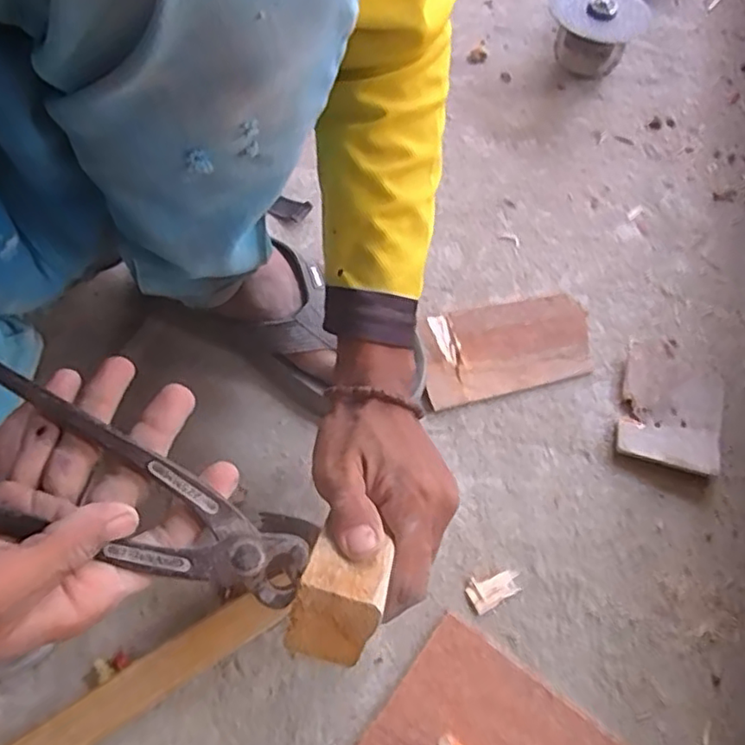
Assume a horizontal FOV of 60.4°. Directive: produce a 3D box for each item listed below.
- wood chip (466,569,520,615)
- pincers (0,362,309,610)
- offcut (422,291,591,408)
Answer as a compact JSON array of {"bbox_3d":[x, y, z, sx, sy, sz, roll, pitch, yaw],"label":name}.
[{"bbox_3d":[0.082,0.146,0.437,0.036,0.004,0.021,-27,64,-15],"label":"wood chip"},{"bbox_3d":[-0.121,0.055,0.281,0.188,0.014,0.067,26,62,-1],"label":"pincers"},{"bbox_3d":[0.111,-0.024,0.527,0.144,0.007,0.084,-11,61,-7],"label":"offcut"}]

